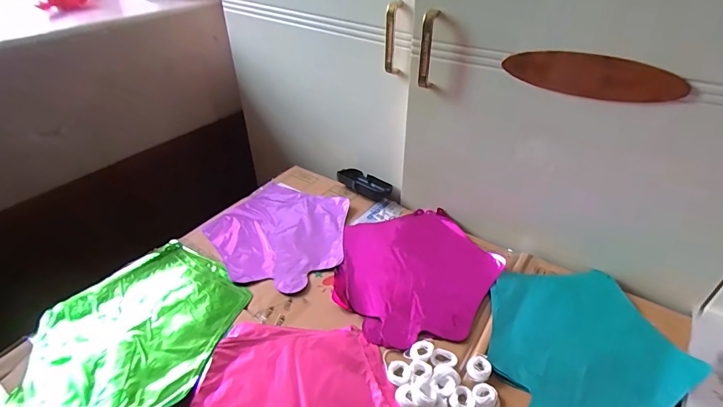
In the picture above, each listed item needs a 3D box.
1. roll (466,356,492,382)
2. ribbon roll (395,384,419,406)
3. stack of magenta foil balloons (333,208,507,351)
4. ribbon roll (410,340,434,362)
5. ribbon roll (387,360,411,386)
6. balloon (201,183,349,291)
[{"bbox_3d":[0.133,0.186,0.445,0.027,0.007,0.032,20,41,25],"label":"roll"},{"bbox_3d":[0.048,0.206,0.421,0.022,0.013,0.025,-1,36,-3],"label":"ribbon roll"},{"bbox_3d":[0.076,0.094,0.576,0.233,0.016,0.235,-14,39,-19],"label":"stack of magenta foil balloons"},{"bbox_3d":[0.071,0.173,0.464,0.024,0.004,0.032,17,39,21],"label":"ribbon roll"},{"bbox_3d":[0.042,0.189,0.442,0.028,0.009,0.027,0,36,0],"label":"ribbon roll"},{"bbox_3d":[-0.130,0.046,0.647,0.225,0.016,0.225,15,39,19],"label":"balloon"}]

